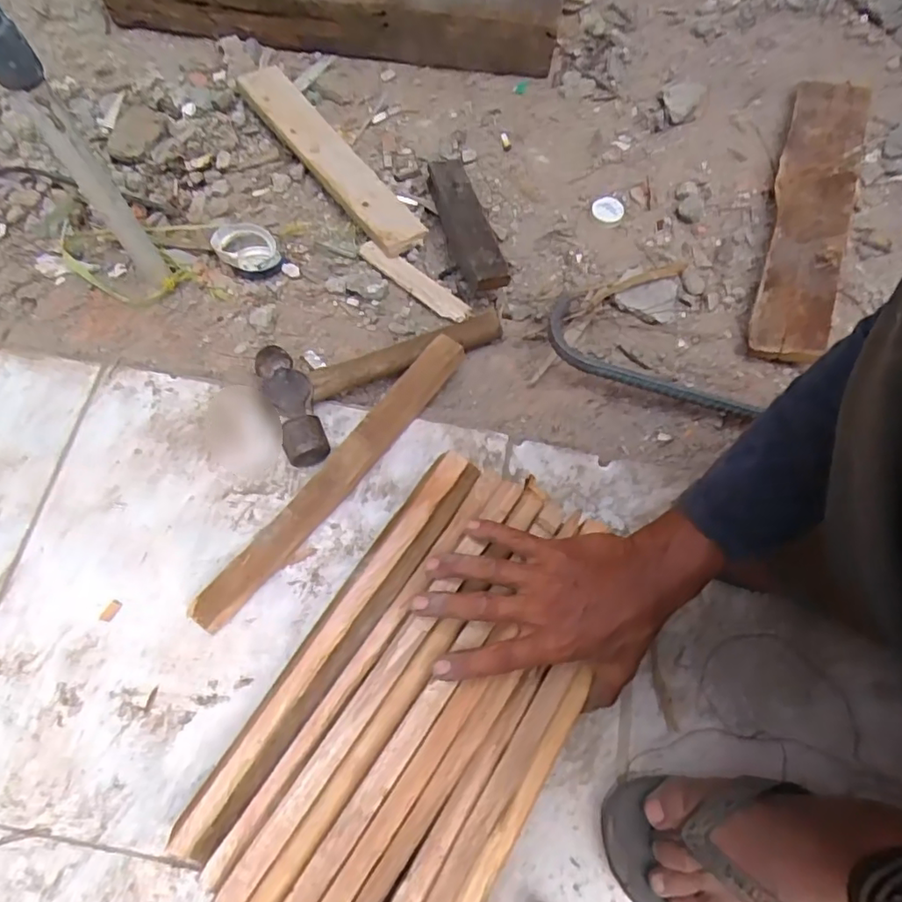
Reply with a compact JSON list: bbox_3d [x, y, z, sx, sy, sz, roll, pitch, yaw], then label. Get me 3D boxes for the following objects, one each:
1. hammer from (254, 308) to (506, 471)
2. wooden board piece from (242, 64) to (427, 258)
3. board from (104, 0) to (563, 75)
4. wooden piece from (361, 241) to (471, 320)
[{"bbox_3d":[-0.064,-0.088,0.589,0.259,0.045,0.115,-27,72,-25],"label":"hammer"},{"bbox_3d":[-0.151,-0.361,0.724,0.061,0.029,0.336,-35,74,-15],"label":"wooden board piece"},{"bbox_3d":[-0.162,-0.611,0.800,0.610,0.090,0.117,7,68,1],"label":"board"},{"bbox_3d":[-0.041,-0.194,0.672,0.151,0.010,0.026,40,72,13],"label":"wooden piece"}]

